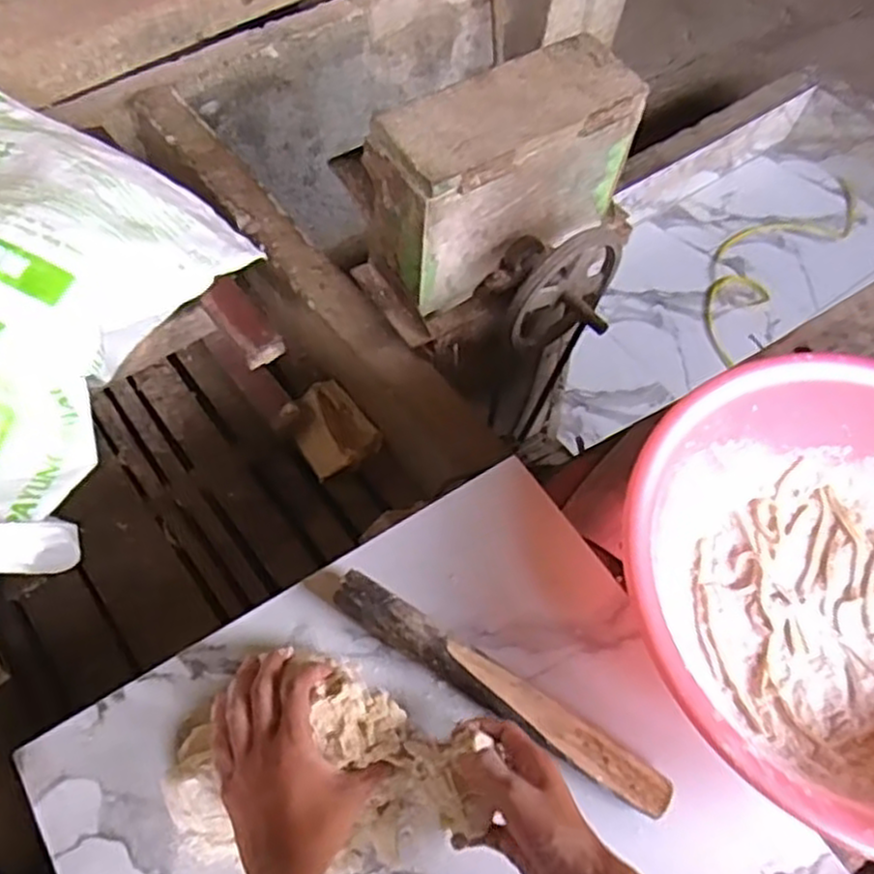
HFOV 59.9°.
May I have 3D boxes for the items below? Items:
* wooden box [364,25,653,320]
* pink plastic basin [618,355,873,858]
[{"bbox_3d":[0.084,-0.353,0.998,0.351,0.217,0.139,-31,69,-16],"label":"wooden box"},{"bbox_3d":[0.360,0.131,0.642,0.398,0.143,0.393,1,63,-2],"label":"pink plastic basin"}]

